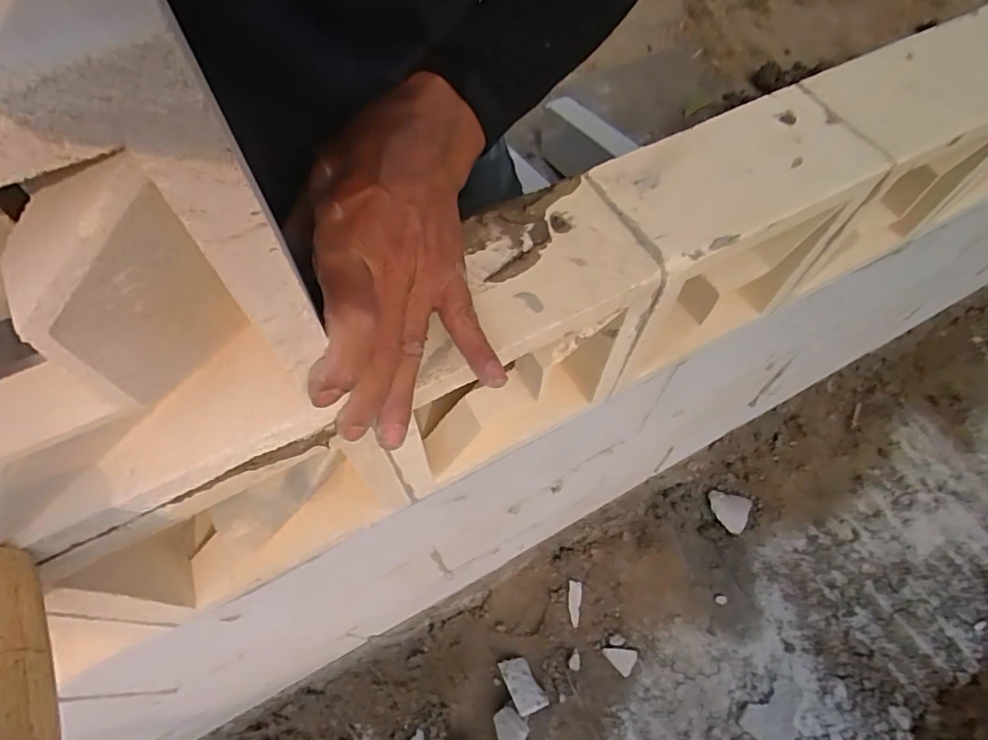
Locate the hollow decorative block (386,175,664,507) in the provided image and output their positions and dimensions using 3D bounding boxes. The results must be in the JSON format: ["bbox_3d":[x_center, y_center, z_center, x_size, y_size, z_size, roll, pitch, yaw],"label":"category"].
[{"bbox_3d":[0.001,-0.014,0.399,0.191,0.182,0.087,-26,64,-13],"label":"hollow decorative block"}]

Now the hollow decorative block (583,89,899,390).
[{"bbox_3d":[0.171,-0.099,0.444,0.190,0.177,0.094,-25,64,-13],"label":"hollow decorative block"}]

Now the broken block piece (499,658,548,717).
[{"bbox_3d":[0.048,0.531,0.917,0.052,0.043,0.087,-24,64,-12],"label":"broken block piece"}]

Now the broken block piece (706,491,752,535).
[{"bbox_3d":[0.441,0.264,1.025,0.073,0.016,0.066,23,64,12],"label":"broken block piece"}]

